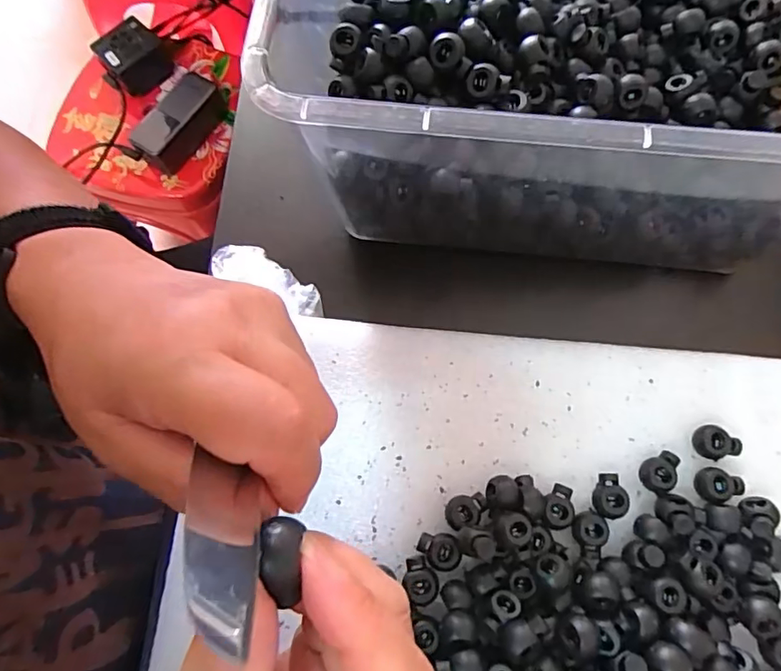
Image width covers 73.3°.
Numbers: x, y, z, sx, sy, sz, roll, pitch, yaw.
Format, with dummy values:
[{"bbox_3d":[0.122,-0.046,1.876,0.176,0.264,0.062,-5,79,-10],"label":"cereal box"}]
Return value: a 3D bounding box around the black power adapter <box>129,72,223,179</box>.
[{"bbox_3d":[-0.283,-0.287,0.707,0.052,0.052,0.132,35,77,11],"label":"black power adapter"}]

